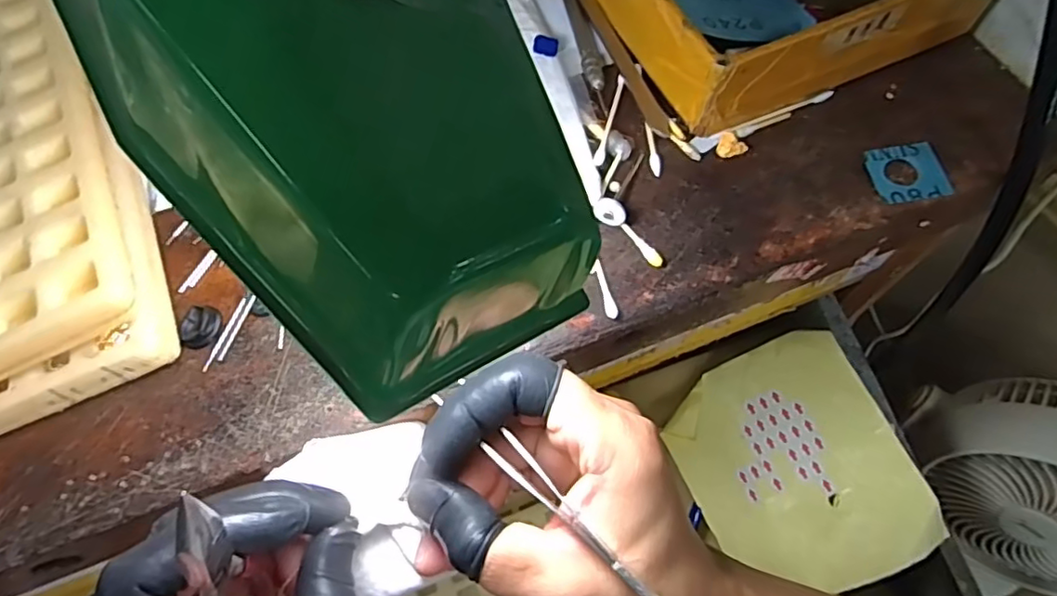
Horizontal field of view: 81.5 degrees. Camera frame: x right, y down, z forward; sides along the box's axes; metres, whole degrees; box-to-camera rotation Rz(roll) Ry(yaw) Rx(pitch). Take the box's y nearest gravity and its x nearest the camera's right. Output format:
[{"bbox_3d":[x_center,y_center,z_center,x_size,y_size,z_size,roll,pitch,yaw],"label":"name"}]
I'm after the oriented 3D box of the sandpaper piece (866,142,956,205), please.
[{"bbox_3d":[0.184,-0.061,0.297,0.035,0.004,0.032,-11,64,-3],"label":"sandpaper piece"}]

